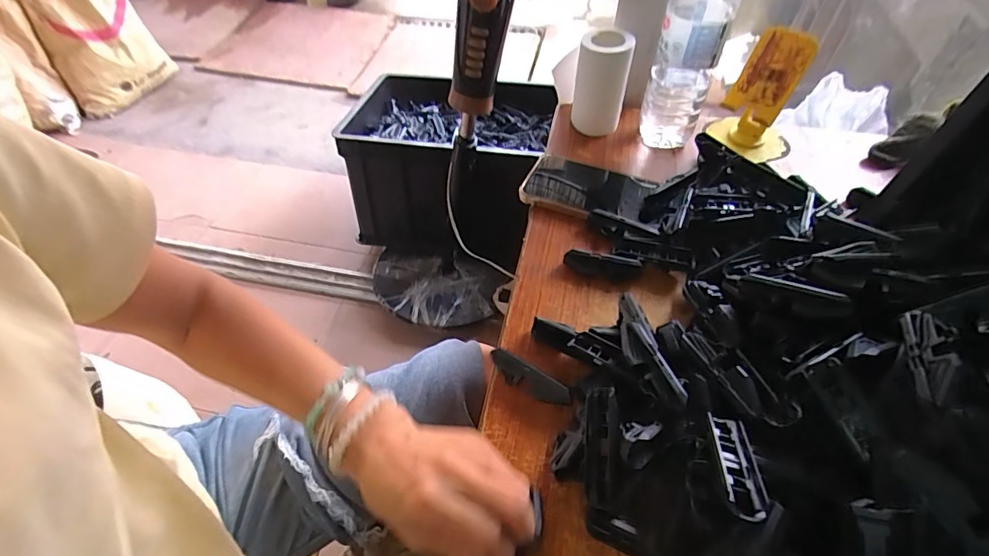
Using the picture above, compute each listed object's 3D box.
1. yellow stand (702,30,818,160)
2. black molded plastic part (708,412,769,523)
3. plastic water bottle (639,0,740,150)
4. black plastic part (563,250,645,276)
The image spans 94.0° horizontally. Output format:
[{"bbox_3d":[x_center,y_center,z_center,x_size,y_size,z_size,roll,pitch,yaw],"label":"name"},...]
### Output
[{"bbox_3d":[0.308,-0.204,0.532,0.088,0.137,0.082,35,60,25],"label":"yellow stand"},{"bbox_3d":[0.137,0.104,0.265,0.022,0.008,0.075,12,26,10],"label":"black molded plastic part"},{"bbox_3d":[0.213,-0.248,0.512,0.065,0.214,0.074,15,54,12],"label":"plastic water bottle"},{"bbox_3d":[0.101,-0.011,0.438,0.069,0.019,0.016,12,53,10],"label":"black plastic part"}]

